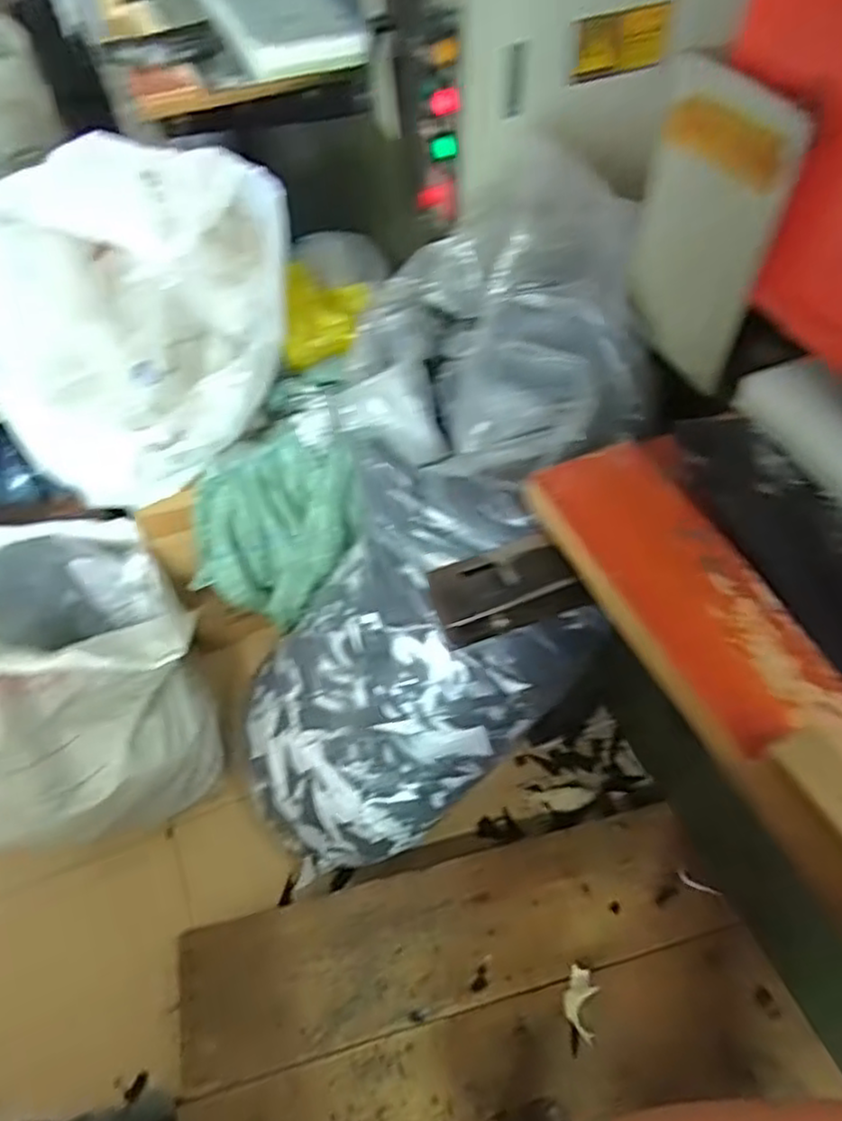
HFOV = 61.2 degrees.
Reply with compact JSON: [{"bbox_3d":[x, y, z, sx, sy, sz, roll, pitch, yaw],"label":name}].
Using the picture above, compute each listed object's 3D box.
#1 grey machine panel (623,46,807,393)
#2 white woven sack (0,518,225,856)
[{"bbox_3d":[0.279,-0.335,0.720,0.014,0.281,0.177,-21,57,-16],"label":"grey machine panel"},{"bbox_3d":[-0.749,0.209,1.378,0.570,0.562,0.608,-18,57,-15],"label":"white woven sack"}]

